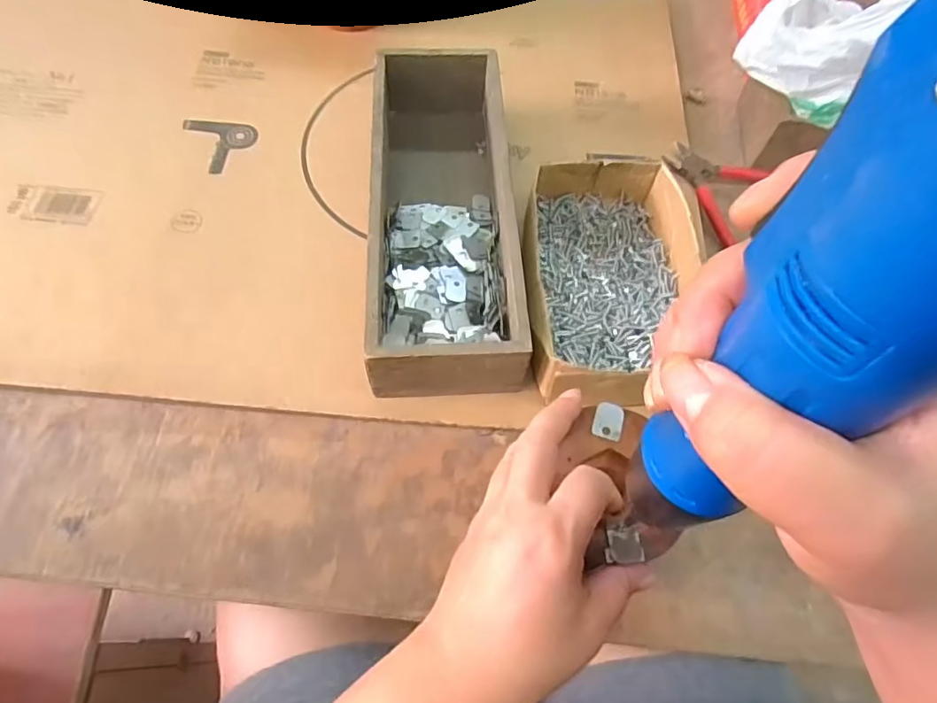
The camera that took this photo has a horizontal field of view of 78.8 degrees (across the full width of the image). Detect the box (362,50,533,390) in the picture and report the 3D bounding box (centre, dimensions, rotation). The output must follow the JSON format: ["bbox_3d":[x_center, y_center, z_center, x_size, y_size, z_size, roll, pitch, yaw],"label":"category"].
[{"bbox_3d":[-0.021,-0.105,0.426,0.100,0.065,0.281,-2,64,-4],"label":"box"}]

